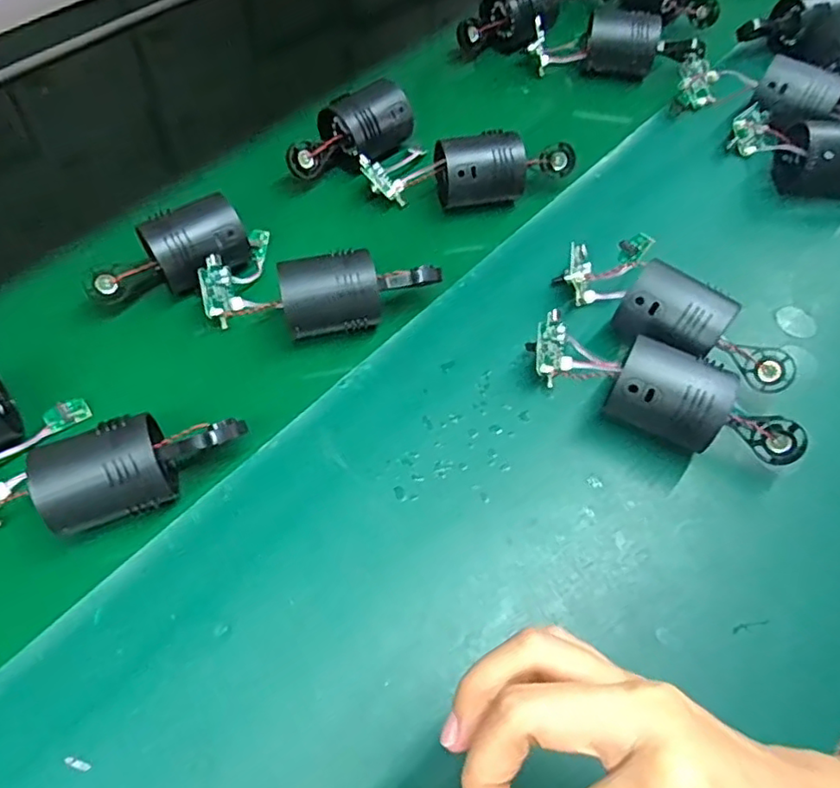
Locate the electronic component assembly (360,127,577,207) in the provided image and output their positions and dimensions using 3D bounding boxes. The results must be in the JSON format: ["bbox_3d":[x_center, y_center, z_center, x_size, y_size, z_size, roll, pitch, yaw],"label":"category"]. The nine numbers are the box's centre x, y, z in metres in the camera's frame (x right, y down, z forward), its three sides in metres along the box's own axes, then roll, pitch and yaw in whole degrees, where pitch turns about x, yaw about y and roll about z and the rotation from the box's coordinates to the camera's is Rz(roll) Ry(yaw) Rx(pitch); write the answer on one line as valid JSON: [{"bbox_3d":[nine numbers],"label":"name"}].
[{"bbox_3d":[0.039,-0.189,0.510,0.173,0.047,0.072,7,58,3],"label":"electronic component assembly"}]

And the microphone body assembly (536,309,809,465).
[{"bbox_3d":[0.152,-0.001,0.392,0.166,0.051,0.048,27,61,14],"label":"microphone body assembly"}]

